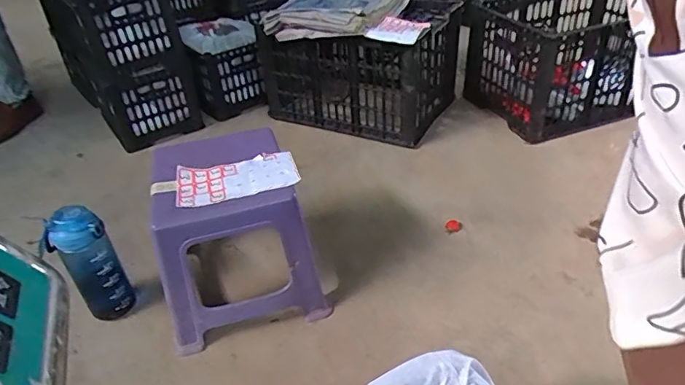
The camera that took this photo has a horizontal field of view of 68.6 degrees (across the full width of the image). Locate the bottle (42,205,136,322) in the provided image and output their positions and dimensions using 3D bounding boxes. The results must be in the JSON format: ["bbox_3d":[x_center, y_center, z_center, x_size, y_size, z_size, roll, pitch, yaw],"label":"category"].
[{"bbox_3d":[-0.444,0.132,0.889,0.074,0.225,0.075,18,41,30],"label":"bottle"}]

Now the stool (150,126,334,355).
[{"bbox_3d":[-0.196,0.071,0.916,0.256,0.268,0.266,-13,37,-10],"label":"stool"}]

